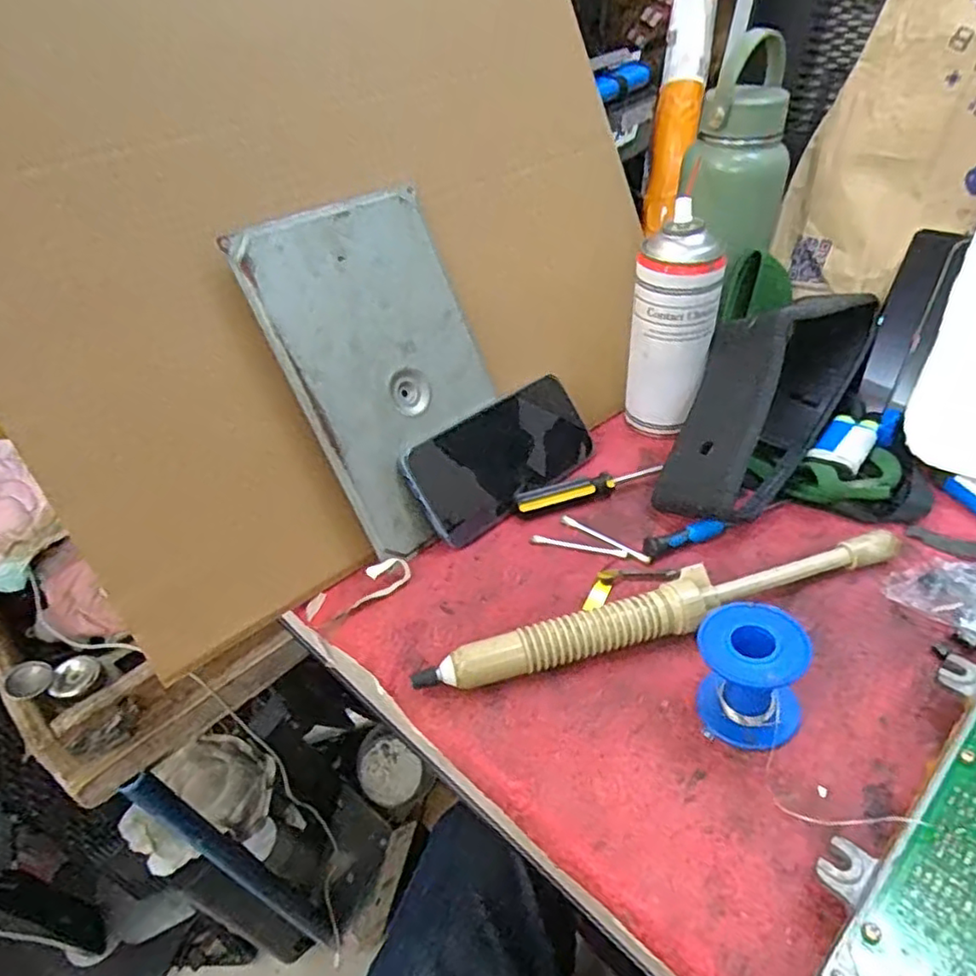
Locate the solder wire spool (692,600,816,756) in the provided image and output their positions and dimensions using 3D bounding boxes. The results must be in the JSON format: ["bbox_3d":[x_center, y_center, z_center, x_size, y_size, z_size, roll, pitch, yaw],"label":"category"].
[{"bbox_3d":[0.142,0.101,0.352,0.057,0.057,0.054,15,47,24],"label":"solder wire spool"}]

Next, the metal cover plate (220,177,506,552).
[{"bbox_3d":[-0.066,-0.085,0.469,0.151,0.228,0.012,-36,21,-35],"label":"metal cover plate"}]

